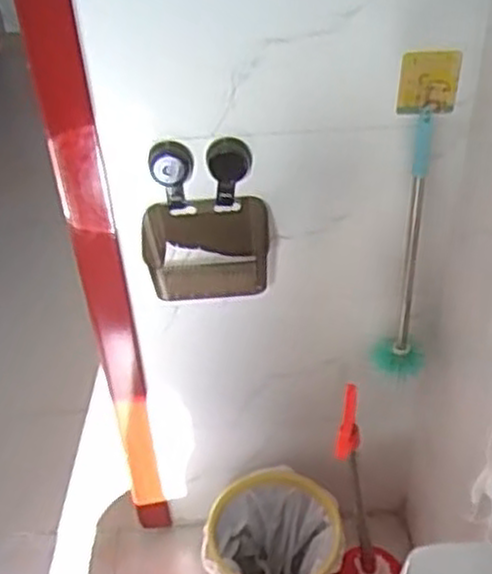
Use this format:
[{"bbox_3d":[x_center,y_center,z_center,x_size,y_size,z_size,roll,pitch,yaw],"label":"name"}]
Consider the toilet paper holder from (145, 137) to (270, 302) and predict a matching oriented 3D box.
[{"bbox_3d":[-0.055,-0.087,1.057,0.177,0.194,0.097,-6,41,-3],"label":"toilet paper holder"}]

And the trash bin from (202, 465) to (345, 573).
[{"bbox_3d":[0.054,0.496,1.394,0.235,0.242,0.231,-2,40,1],"label":"trash bin"}]

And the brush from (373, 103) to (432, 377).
[{"bbox_3d":[0.239,-0.034,1.125,0.078,0.445,0.086,8,42,12],"label":"brush"}]

